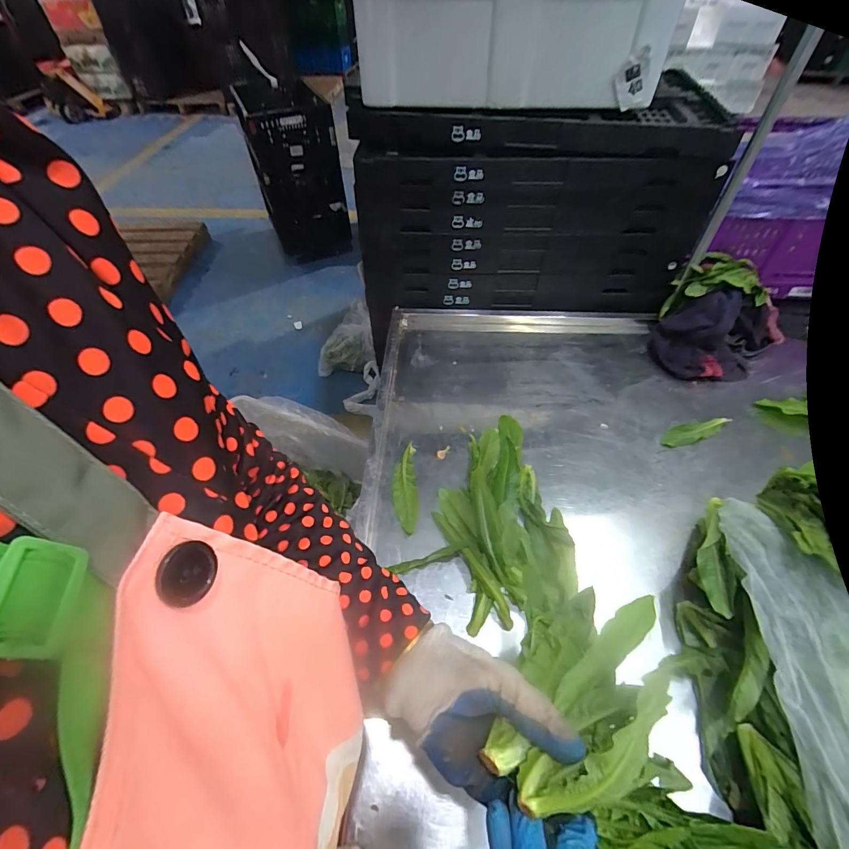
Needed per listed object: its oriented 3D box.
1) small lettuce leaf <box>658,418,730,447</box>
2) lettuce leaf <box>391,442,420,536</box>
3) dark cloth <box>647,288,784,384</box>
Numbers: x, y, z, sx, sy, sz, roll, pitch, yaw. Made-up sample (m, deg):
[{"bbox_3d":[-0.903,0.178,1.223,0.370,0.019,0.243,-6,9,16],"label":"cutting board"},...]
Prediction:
[{"bbox_3d":[0.427,0.011,0.660,0.119,0.012,0.033,-16,52,-11],"label":"small lettuce leaf"},{"bbox_3d":[-0.028,0.091,0.602,0.037,0.016,0.136,-4,50,-2],"label":"lettuce leaf"},{"bbox_3d":[0.527,-0.169,0.749,0.183,0.095,0.210,33,58,25],"label":"dark cloth"}]

